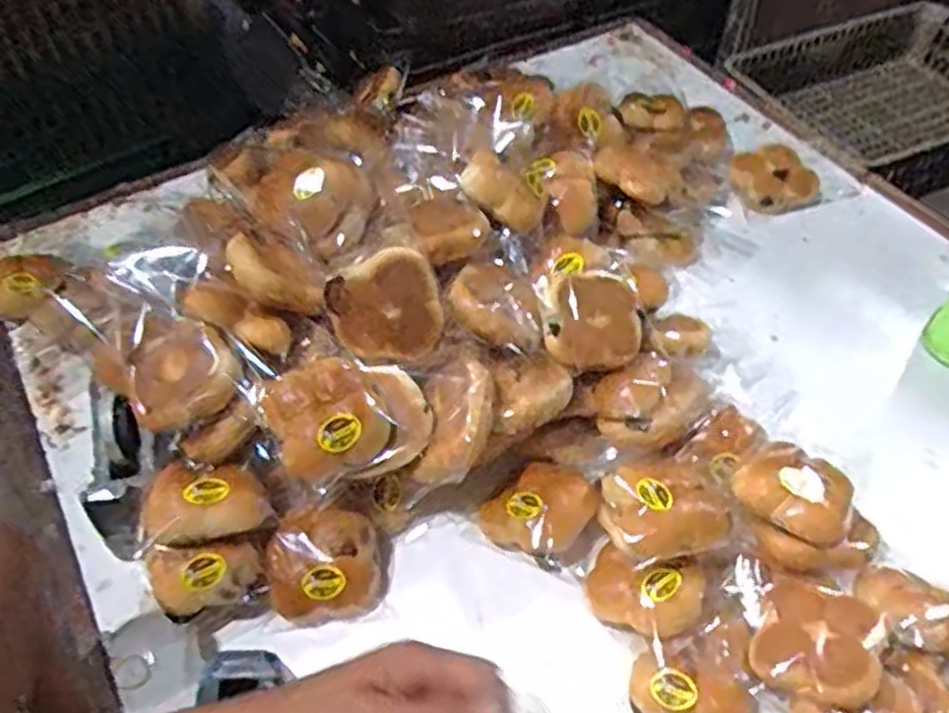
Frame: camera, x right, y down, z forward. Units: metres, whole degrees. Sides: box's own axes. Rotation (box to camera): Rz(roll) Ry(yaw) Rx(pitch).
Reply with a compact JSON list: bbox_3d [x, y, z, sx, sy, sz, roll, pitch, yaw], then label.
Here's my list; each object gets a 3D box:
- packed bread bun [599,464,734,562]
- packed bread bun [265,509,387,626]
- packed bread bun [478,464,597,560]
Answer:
[{"bbox_3d":[0.186,0.148,0.745,0.111,0.055,0.106,-13,52,-11],"label":"packed bread bun"},{"bbox_3d":[-0.148,0.211,0.761,0.114,0.070,0.090,-7,51,-5],"label":"packed bread bun"},{"bbox_3d":[0.067,0.155,0.781,0.108,0.050,0.100,-35,58,-25],"label":"packed bread bun"}]

